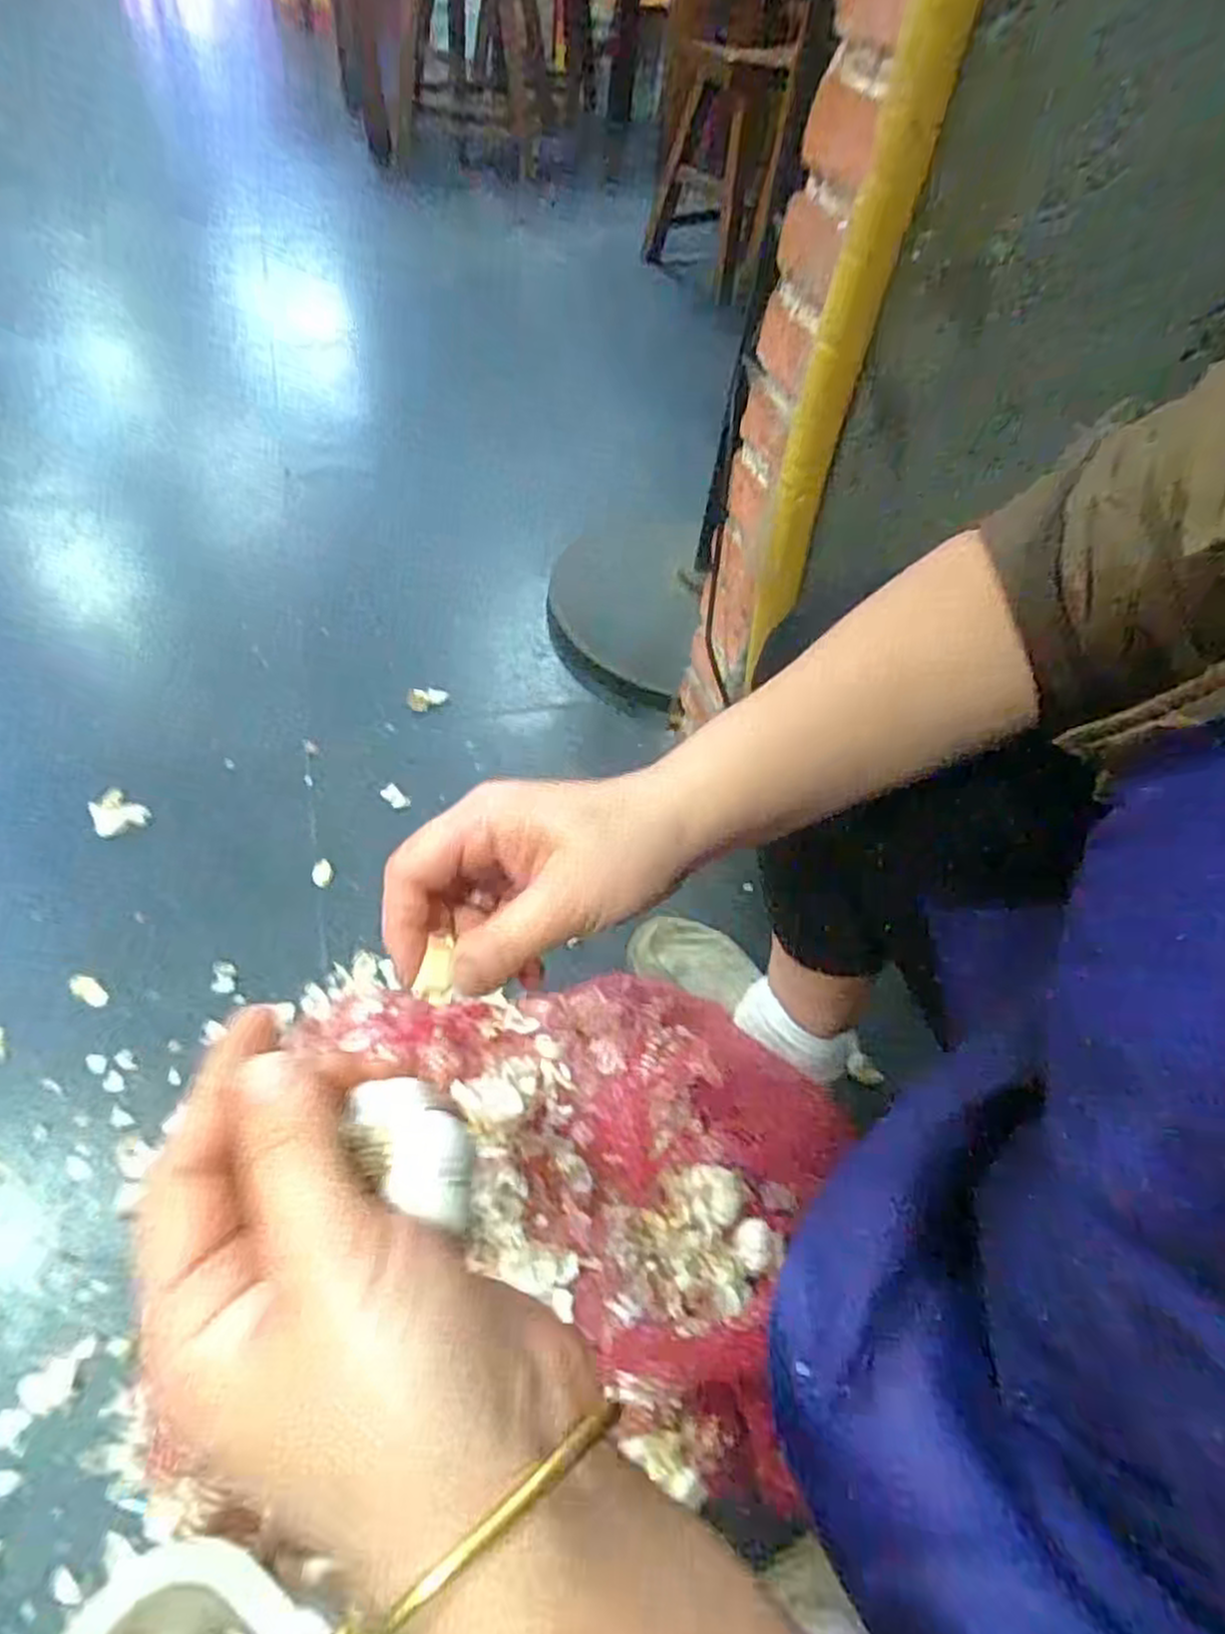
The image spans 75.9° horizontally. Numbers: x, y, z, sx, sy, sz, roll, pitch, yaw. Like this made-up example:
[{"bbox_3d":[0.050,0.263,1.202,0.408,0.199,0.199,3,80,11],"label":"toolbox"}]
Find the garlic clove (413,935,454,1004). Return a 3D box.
[{"bbox_3d":[-0.065,0.055,0.291,0.011,0.007,0.025,3,50,-1],"label":"garlic clove"}]

